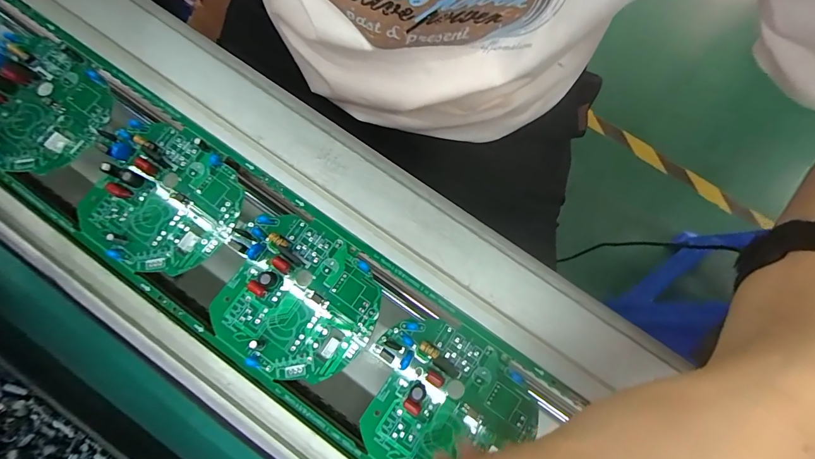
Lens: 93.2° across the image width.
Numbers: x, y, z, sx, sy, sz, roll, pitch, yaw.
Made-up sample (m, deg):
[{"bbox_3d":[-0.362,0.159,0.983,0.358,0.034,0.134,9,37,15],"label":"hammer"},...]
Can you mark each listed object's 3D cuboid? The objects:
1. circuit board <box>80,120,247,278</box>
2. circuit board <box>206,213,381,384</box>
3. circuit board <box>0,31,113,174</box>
[{"bbox_3d":[-0.145,-0.018,0.226,0.085,0.015,0.080,29,80,4],"label":"circuit board"},{"bbox_3d":[-0.065,0.039,0.217,0.092,0.010,0.081,35,79,7],"label":"circuit board"},{"bbox_3d":[-0.233,-0.078,0.238,0.086,0.015,0.079,30,80,5],"label":"circuit board"}]

